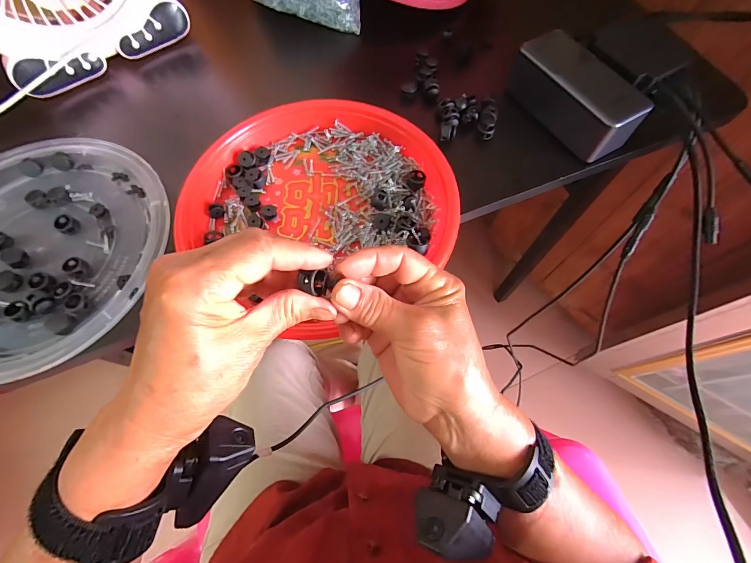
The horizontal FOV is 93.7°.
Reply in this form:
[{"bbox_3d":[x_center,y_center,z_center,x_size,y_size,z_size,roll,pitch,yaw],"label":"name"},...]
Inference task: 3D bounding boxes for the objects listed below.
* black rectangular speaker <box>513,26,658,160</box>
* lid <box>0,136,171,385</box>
[{"bbox_3d":[0.192,-0.183,0.343,0.052,0.047,0.128,-30,70,-11],"label":"black rectangular speaker"},{"bbox_3d":[-0.305,-0.031,0.315,0.227,0.017,0.229,0,67,1],"label":"lid"}]

